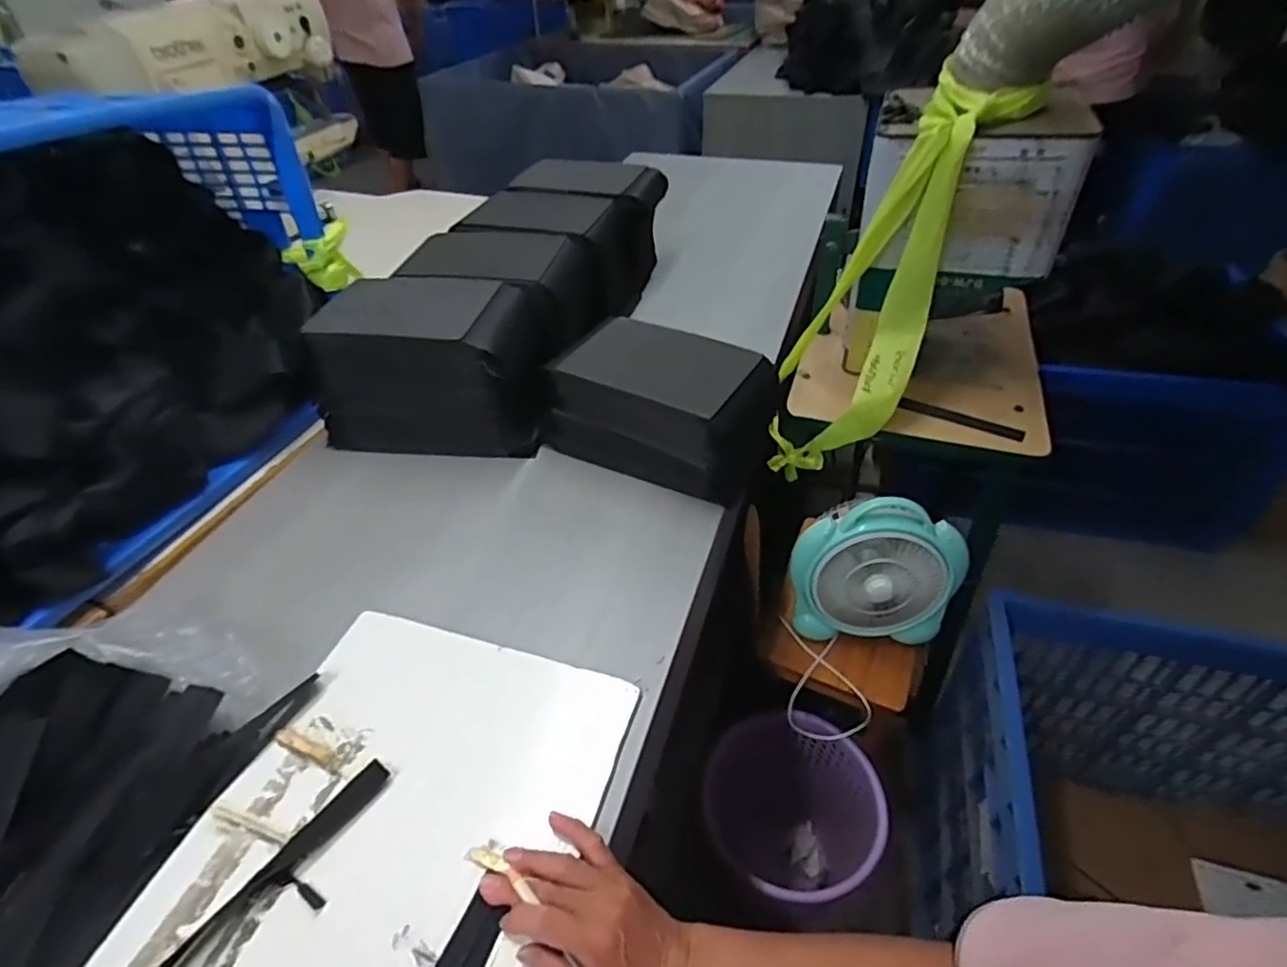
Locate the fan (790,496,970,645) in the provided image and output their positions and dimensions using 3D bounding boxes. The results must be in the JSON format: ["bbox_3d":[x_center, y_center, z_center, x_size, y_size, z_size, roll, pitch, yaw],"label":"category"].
[{"bbox_3d":[0.340,0.126,0.933,0.235,0.218,0.107,1,43,5],"label":"fan"}]

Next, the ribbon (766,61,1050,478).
[{"bbox_3d":[0.302,-0.245,0.844,0.183,0.551,0.101,35,31,33],"label":"ribbon"}]

